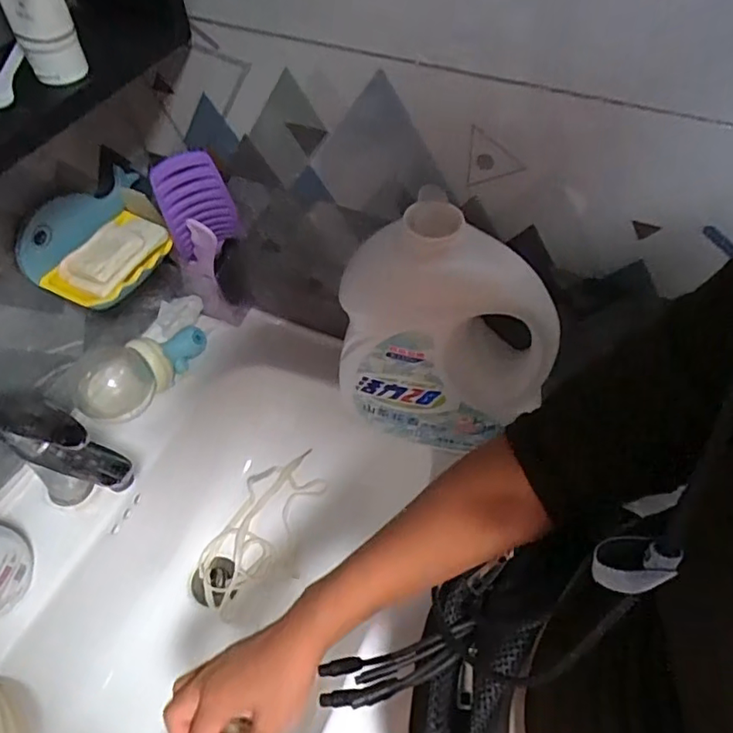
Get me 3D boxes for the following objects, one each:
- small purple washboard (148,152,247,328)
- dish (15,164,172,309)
[{"bbox_3d":[-0.174,-0.128,0.641,0.074,0.247,0.069,-17,54,-11],"label":"small purple washboard"},{"bbox_3d":[-0.259,-0.132,0.572,0.093,0.064,0.154,27,58,20],"label":"dish"}]

